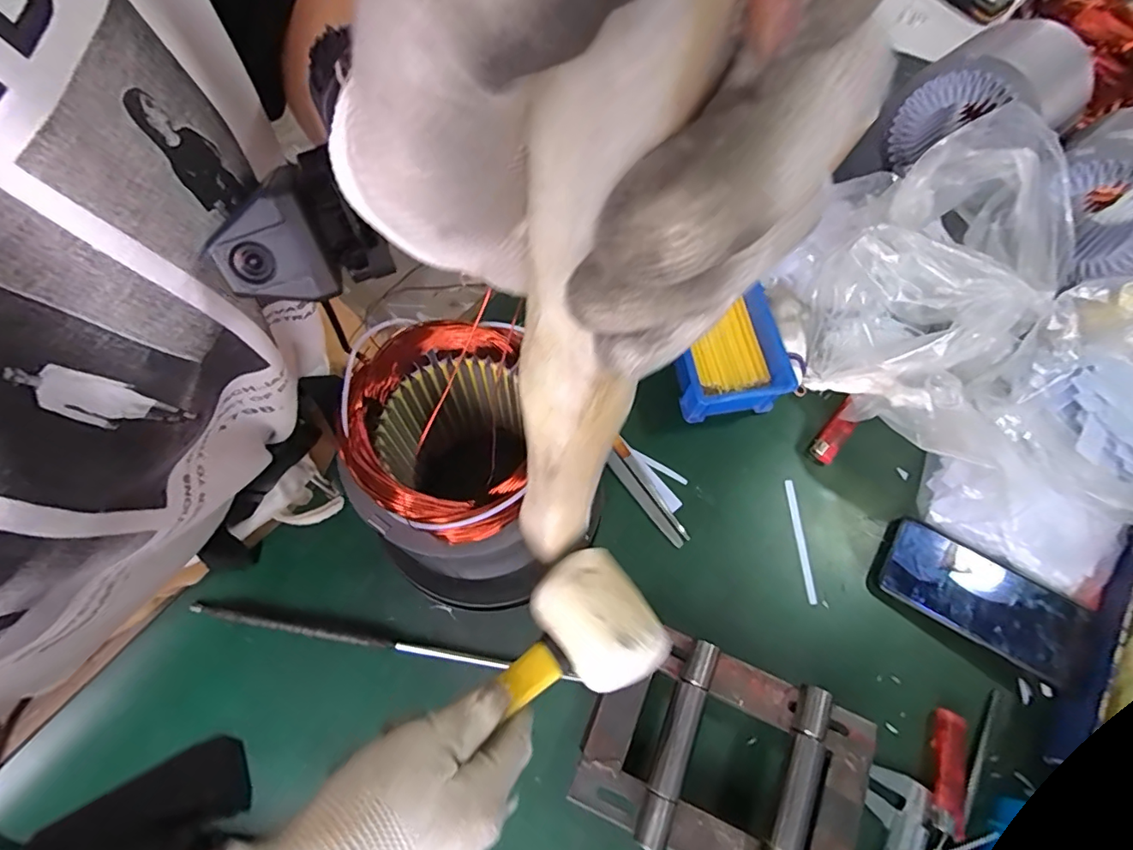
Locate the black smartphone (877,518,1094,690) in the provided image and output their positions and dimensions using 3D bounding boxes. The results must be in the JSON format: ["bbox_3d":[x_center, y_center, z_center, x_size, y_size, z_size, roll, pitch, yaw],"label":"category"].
[{"bbox_3d":[0.351,0.147,0.441,0.152,0.006,0.072,30,70,18],"label":"black smartphone"}]

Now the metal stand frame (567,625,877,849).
[{"bbox_3d":[0.116,0.241,0.378,0.197,0.052,0.142,26,69,8],"label":"metal stand frame"}]

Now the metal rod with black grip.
[{"bbox_3d":[-0.145,0.170,0.411,0.301,0.007,0.010,10,68,2],"label":"metal rod with black grip"}]

